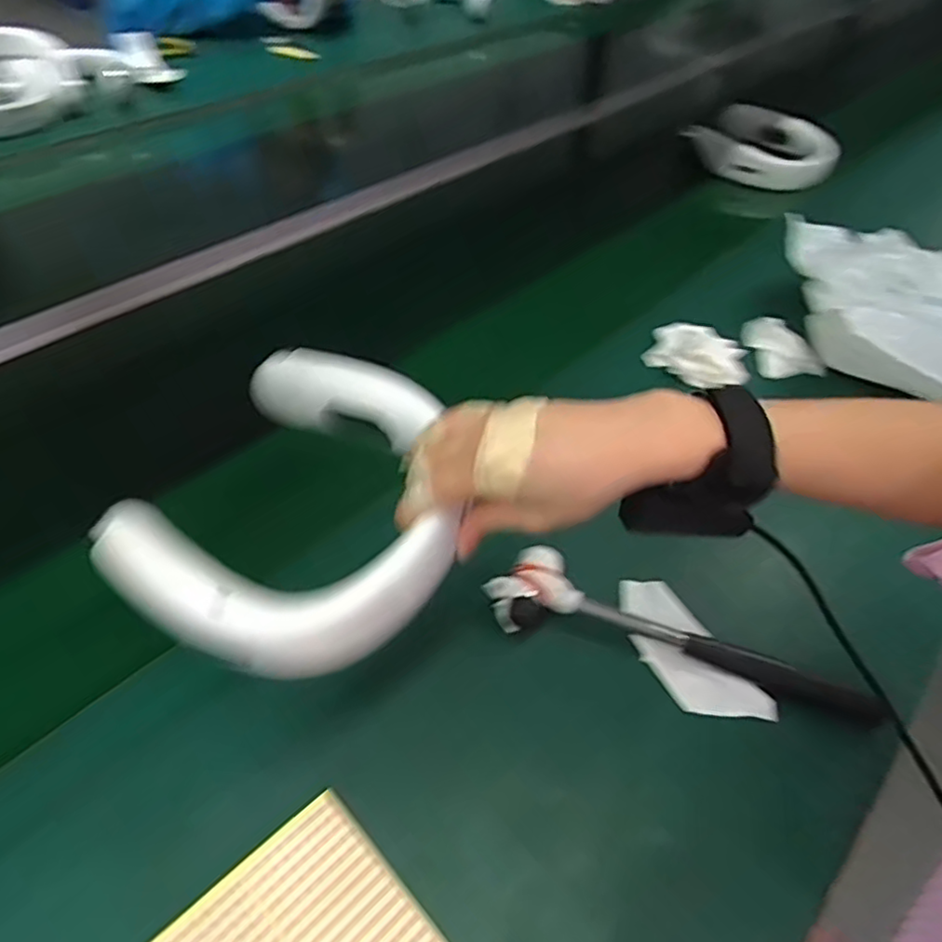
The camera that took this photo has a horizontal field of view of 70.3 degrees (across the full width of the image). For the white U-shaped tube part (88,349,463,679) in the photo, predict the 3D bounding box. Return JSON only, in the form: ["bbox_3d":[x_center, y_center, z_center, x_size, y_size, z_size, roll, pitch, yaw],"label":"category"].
[{"bbox_3d":[-0.099,0.014,0.386,0.198,0.048,0.188,28,51,20],"label":"white U-shaped tube part"}]

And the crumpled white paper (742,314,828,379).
[{"bbox_3d":[0.332,-0.135,0.709,0.067,0.028,0.079,2,47,-3],"label":"crumpled white paper"}]

